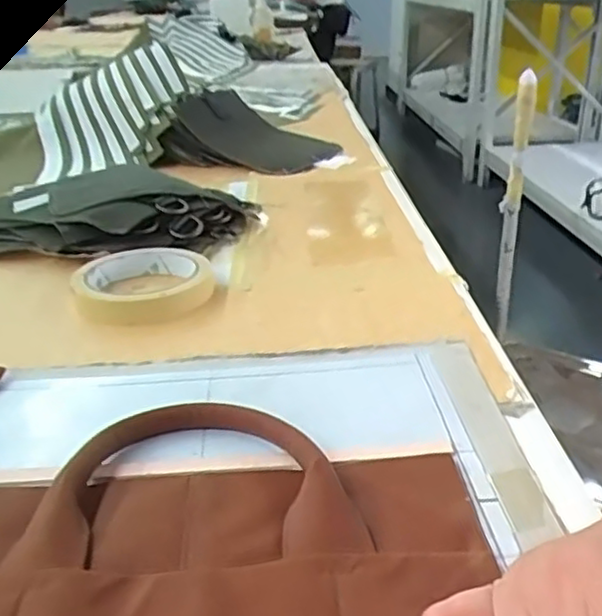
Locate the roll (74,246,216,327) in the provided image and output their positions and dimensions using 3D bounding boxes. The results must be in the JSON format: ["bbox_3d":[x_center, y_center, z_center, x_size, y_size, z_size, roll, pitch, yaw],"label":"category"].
[{"bbox_3d":[-0.112,-0.019,0.516,0.095,0.020,0.095,-1,25,0],"label":"roll"}]

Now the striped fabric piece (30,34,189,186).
[{"bbox_3d":[-0.233,-0.233,0.877,0.201,0.136,0.078,-26,0,-9],"label":"striped fabric piece"}]

